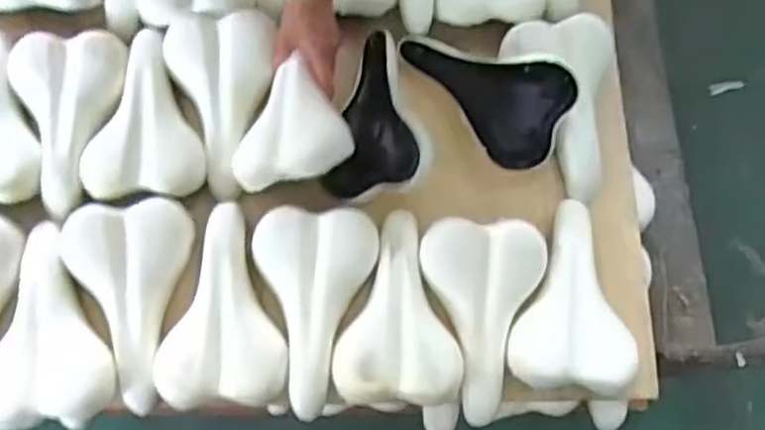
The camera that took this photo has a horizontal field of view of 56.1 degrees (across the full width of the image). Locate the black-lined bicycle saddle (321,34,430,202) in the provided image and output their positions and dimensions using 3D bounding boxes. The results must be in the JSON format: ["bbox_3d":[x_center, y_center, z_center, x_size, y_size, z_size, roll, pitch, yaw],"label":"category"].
[{"bbox_3d":[-0.003,-0.151,1.000,0.129,0.074,0.261,1,58,0],"label":"black-lined bicycle saddle"}]

